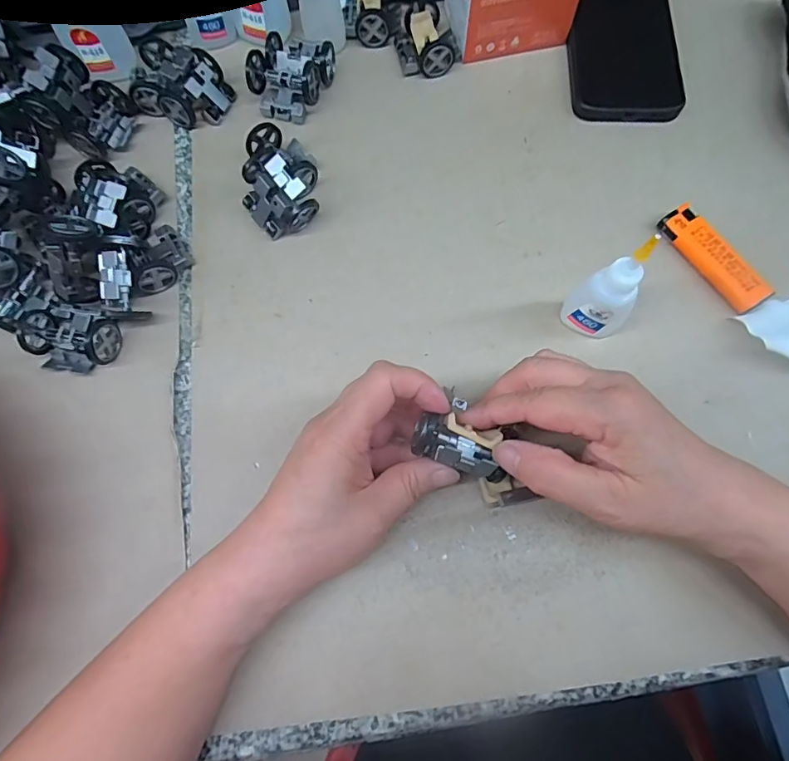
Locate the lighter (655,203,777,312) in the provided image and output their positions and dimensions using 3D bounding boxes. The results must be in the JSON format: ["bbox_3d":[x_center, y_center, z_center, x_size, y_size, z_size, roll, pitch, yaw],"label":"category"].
[{"bbox_3d":[0.207,-0.080,0.309,0.023,0.014,0.078,-31,76,-8],"label":"lighter"}]

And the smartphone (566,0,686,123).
[{"bbox_3d":[0.179,-0.277,0.374,0.080,0.013,0.176,3,73,1],"label":"smartphone"}]

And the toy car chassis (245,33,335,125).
[{"bbox_3d":[-0.076,-0.231,0.353,0.051,0.029,0.070,14,74,4],"label":"toy car chassis"}]

